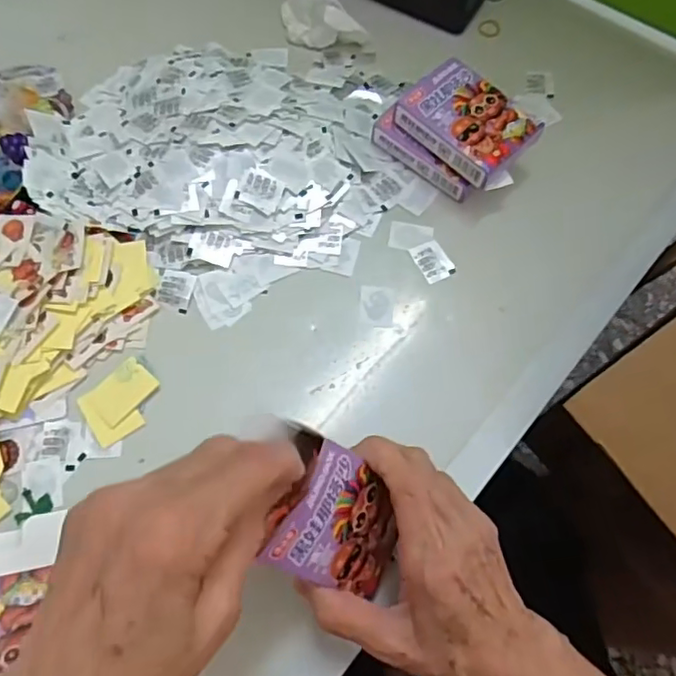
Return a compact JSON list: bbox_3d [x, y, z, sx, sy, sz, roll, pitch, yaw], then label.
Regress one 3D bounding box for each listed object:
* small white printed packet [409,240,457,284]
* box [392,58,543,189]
[{"bbox_3d":[0.070,-0.058,0.445,0.024,0.004,0.033,-26,69,-15],"label":"small white printed packet"},{"bbox_3d":[0.096,-0.164,0.448,0.066,0.017,0.091,-43,75,-12],"label":"box"}]

